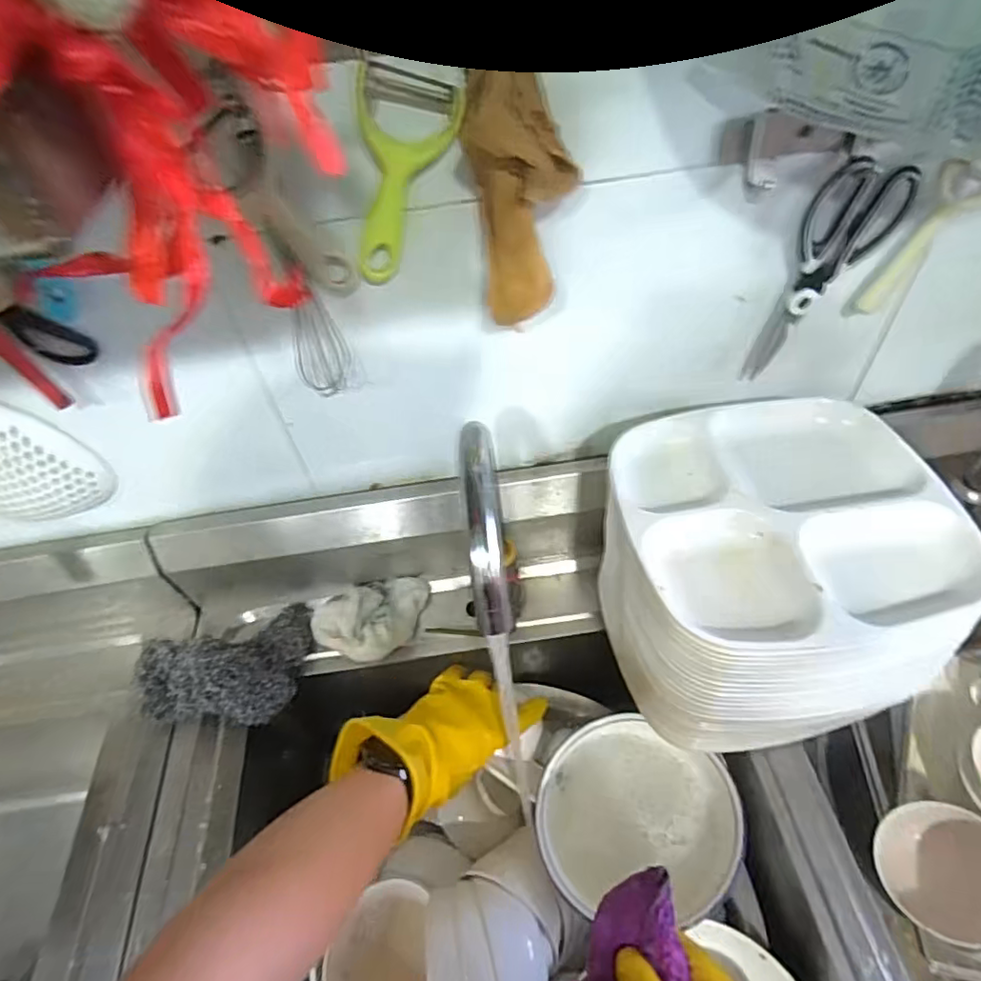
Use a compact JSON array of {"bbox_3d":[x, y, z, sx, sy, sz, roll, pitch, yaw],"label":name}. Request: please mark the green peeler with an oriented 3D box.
[{"bbox_3d":[-0.067,-0.210,0.403,0.064,0.139,0.015,7,46,-17],"label":"green peeler"}]

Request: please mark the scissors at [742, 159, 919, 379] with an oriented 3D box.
[{"bbox_3d":[0.289,-0.181,0.495,0.091,0.192,0.019,-6,49,2],"label":"scissors"}]

